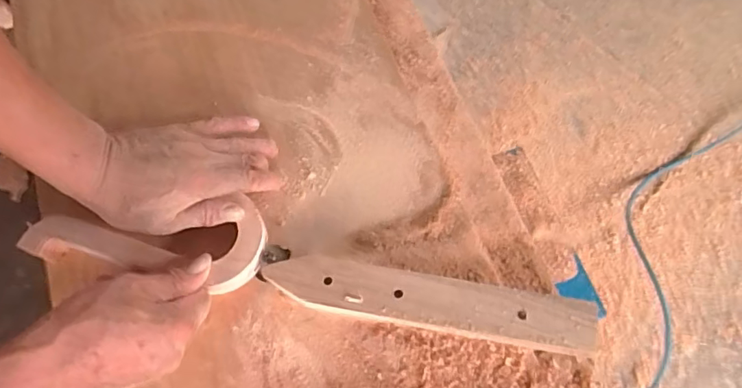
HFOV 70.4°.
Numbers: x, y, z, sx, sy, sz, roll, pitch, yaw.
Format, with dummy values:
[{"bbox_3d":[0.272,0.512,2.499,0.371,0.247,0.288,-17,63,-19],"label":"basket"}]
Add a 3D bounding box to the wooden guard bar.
[{"bbox_3d":[0.049,0.092,0.443,0.268,0.023,0.045,10,67,3],"label":"wooden guard bar"}]

